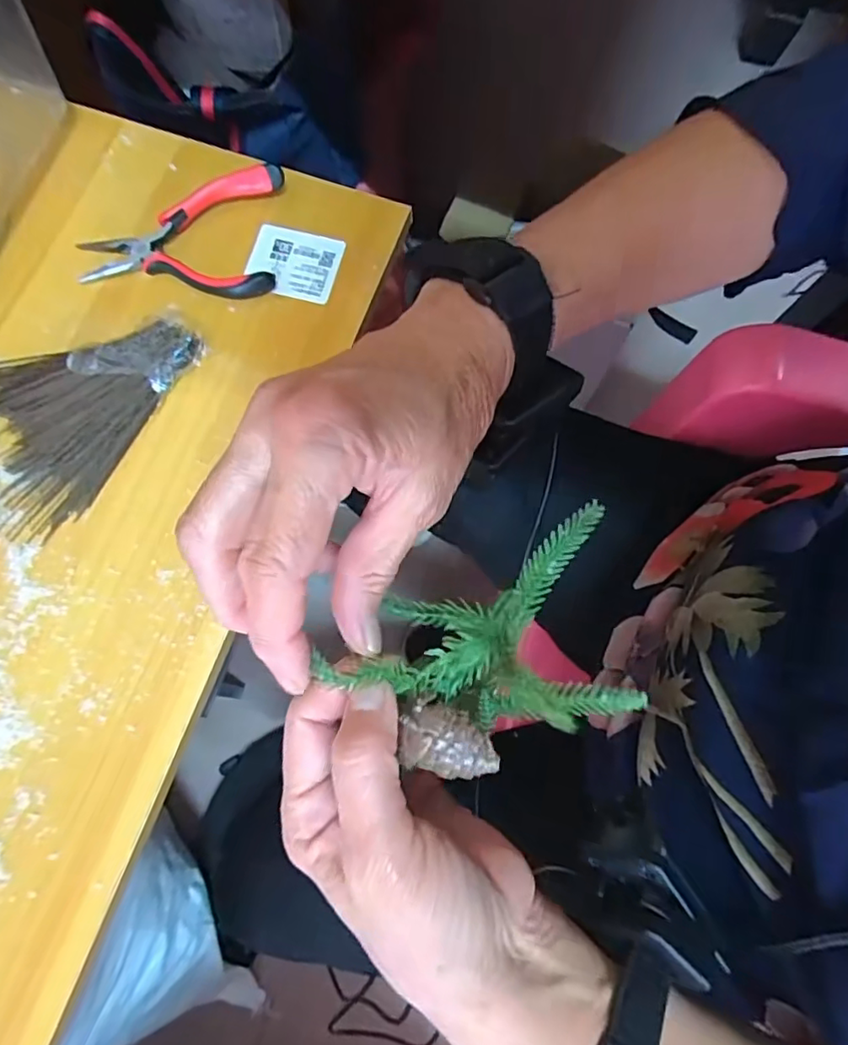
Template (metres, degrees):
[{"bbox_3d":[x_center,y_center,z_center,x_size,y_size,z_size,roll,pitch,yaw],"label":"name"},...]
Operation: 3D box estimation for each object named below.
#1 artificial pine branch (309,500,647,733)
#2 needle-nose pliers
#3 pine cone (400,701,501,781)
[{"bbox_3d":[0.027,0.048,0.202,0.113,0.034,0.070,-25,78,-6],"label":"artificial pine branch"},{"bbox_3d":[-0.158,-0.188,0.364,0.124,0.021,0.082,1,77,0],"label":"needle-nose pliers"},{"bbox_3d":[0.009,0.072,0.186,0.034,0.014,0.020,13,77,3],"label":"pine cone"}]

